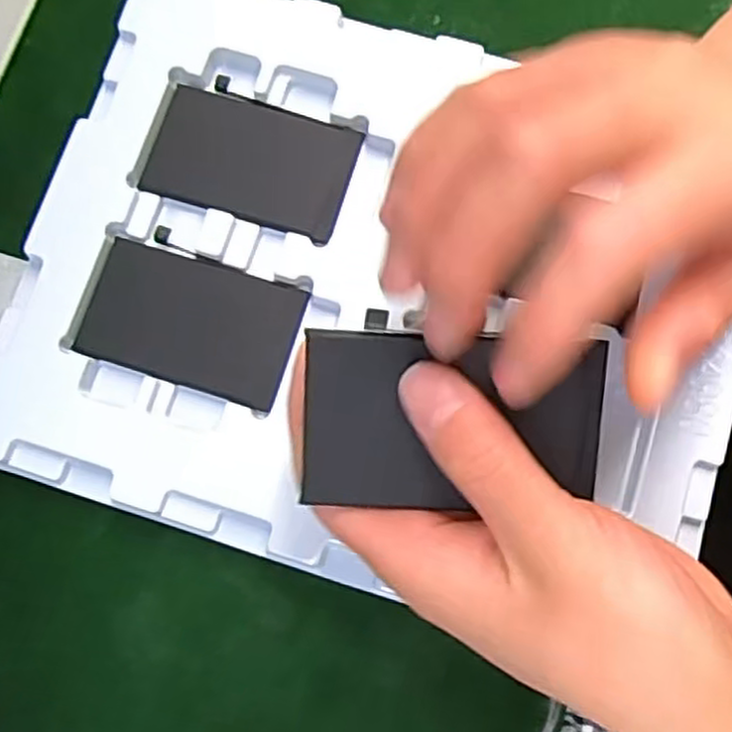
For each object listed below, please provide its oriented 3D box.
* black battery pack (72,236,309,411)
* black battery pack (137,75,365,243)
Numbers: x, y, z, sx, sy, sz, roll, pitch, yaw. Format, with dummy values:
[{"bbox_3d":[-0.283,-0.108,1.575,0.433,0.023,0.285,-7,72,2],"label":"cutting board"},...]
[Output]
[{"bbox_3d":[-0.068,-0.018,0.295,0.080,0.004,0.050,17,80,3],"label":"black battery pack"},{"bbox_3d":[-0.046,-0.086,0.308,0.081,0.005,0.053,18,80,3],"label":"black battery pack"}]

